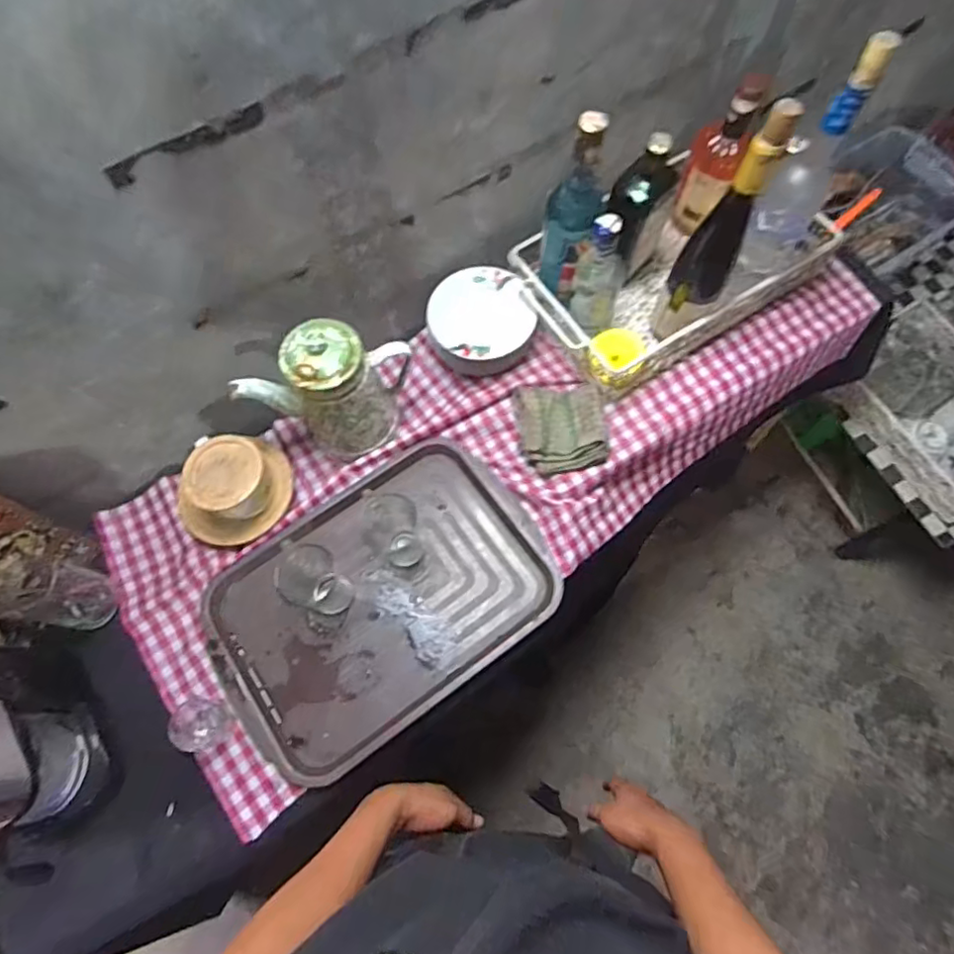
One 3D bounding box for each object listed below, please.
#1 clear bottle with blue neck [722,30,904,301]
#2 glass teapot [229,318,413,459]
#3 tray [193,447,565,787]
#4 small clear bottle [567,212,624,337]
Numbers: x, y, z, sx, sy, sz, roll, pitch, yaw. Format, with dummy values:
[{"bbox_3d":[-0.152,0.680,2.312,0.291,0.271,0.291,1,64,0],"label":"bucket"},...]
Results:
[{"bbox_3d":[0.375,-0.345,0.717,0.088,0.318,0.068,-10,69,-2],"label":"clear bottle with blue neck"},{"bbox_3d":[-0.188,-0.115,0.788,0.196,0.194,0.103,-10,69,-2],"label":"glass teapot"},{"bbox_3d":[-0.126,0.154,0.787,0.427,0.046,0.299,-34,71,-11],"label":"tray"},{"bbox_3d":[0.158,-0.255,0.792,0.062,0.176,0.059,17,70,8],"label":"small clear bottle"}]

